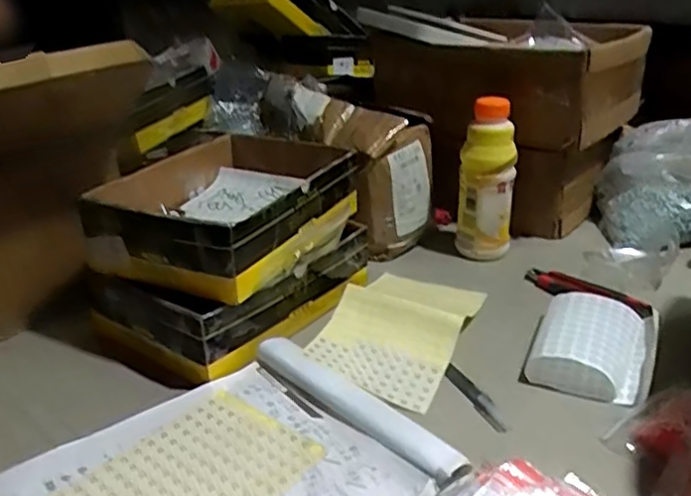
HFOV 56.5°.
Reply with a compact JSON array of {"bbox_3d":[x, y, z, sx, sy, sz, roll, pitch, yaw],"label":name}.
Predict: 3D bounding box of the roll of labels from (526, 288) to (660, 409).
[{"bbox_3d":[0.233,0.087,0.602,0.098,0.034,0.122,12,27,25],"label":"roll of labels"}]

